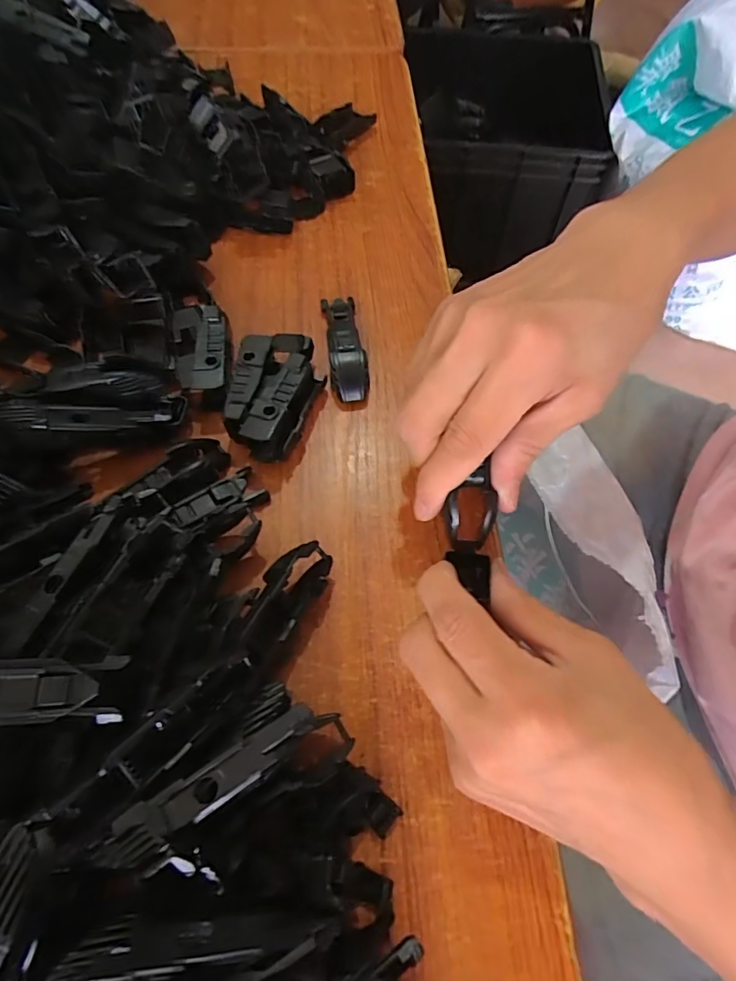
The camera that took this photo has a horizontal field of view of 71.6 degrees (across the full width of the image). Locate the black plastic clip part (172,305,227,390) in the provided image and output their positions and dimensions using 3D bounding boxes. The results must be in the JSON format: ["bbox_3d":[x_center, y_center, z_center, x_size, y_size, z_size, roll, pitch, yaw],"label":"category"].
[{"bbox_3d":[-0.086,-0.074,0.260,0.026,0.005,0.053,-8,63,-5],"label":"black plastic clip part"}]

